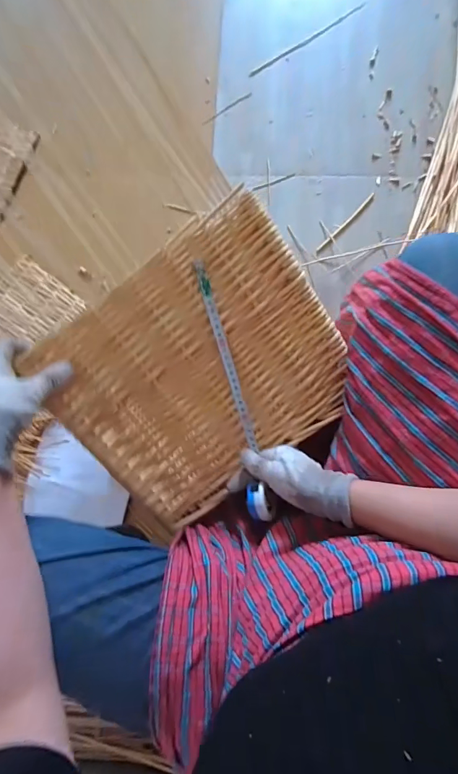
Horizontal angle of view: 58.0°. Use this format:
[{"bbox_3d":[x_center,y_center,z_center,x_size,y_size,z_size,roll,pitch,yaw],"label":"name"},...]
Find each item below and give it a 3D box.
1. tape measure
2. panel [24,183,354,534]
[{"bbox_3d":[0.006,0.010,0.513,0.030,0.048,0.320,-14,95,3],"label":"tape measure"},{"bbox_3d":[-0.031,-0.015,0.520,0.331,0.021,0.291,-37,107,1],"label":"panel"}]

